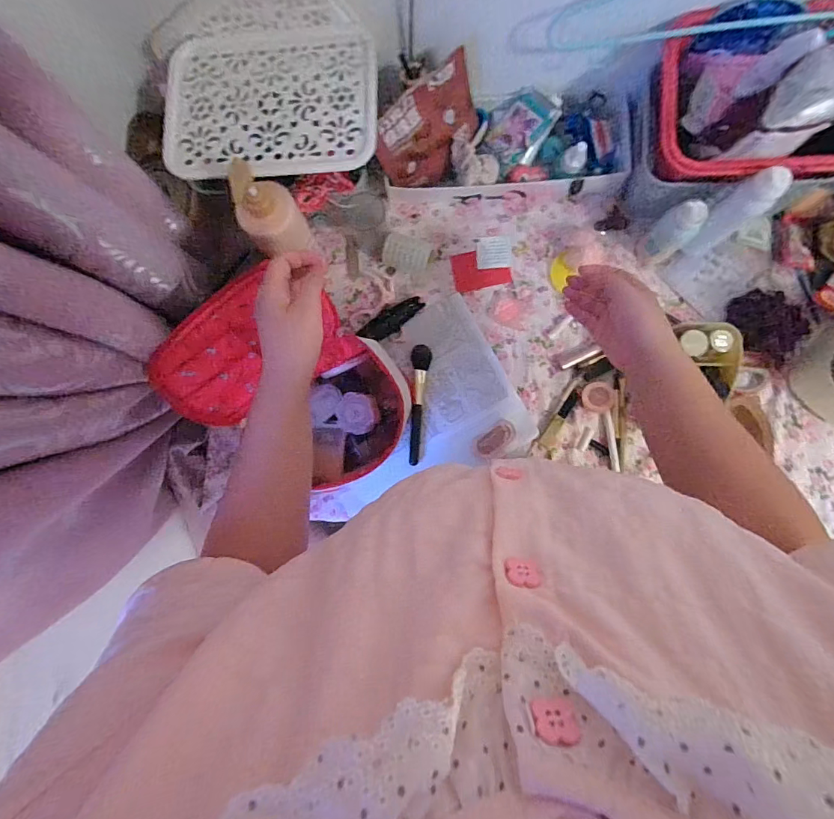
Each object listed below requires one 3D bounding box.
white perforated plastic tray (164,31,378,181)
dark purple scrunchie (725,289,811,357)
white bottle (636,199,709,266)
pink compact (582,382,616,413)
[{"bbox_3d":[-0.165,-0.342,0.482,0.240,0.014,0.165,0,87,3],"label":"white perforated plastic tray"},{"bbox_3d":[0.480,-0.123,0.580,0.088,0.026,0.093,0,87,3],"label":"dark purple scrunchie"},{"bbox_3d":[0.325,-0.227,0.558,0.042,0.110,0.034,44,90,4],"label":"white bottle"},{"bbox_3d":[0.255,-0.017,0.603,0.041,0.010,0.042,-8,87,2],"label":"pink compact"}]

